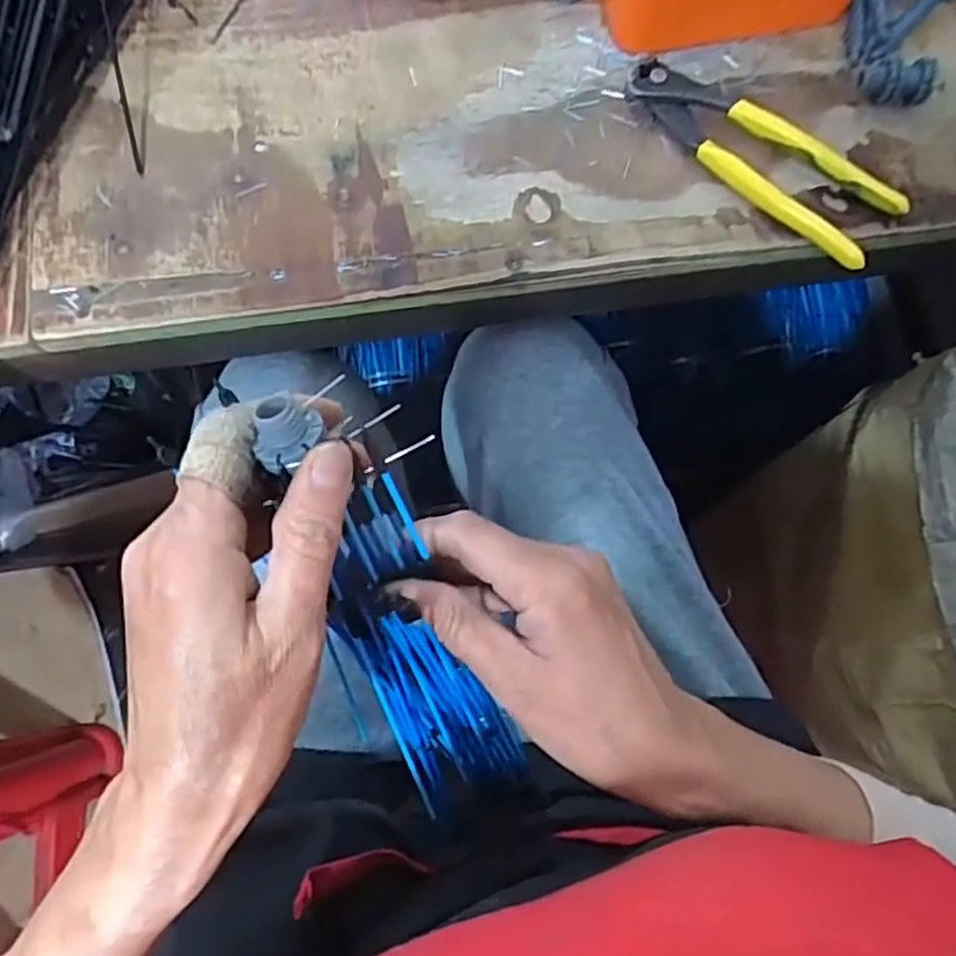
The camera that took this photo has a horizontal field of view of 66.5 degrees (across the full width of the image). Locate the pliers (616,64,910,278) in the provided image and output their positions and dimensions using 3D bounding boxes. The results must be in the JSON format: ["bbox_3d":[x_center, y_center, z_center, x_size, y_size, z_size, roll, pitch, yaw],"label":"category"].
[{"bbox_3d":[0.156,-0.182,0.405,0.163,0.019,0.048,44,78,12],"label":"pliers"}]

